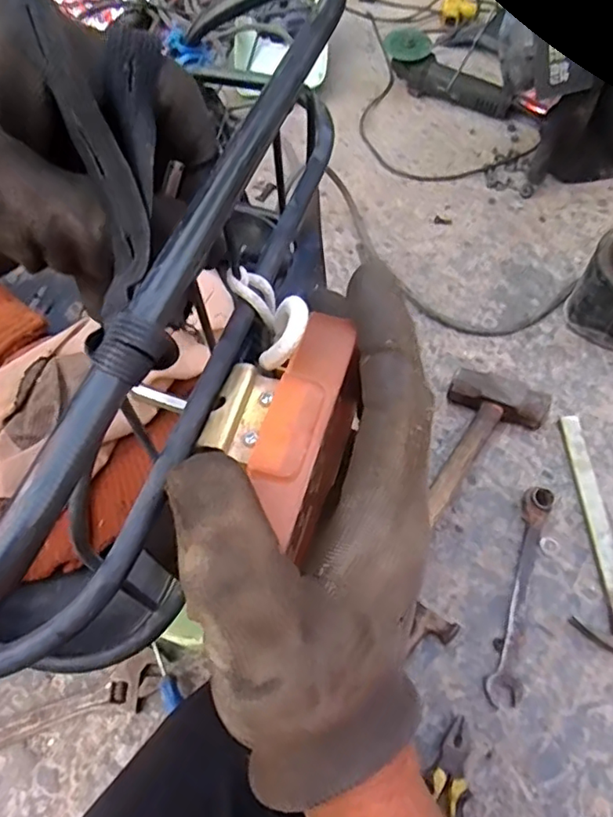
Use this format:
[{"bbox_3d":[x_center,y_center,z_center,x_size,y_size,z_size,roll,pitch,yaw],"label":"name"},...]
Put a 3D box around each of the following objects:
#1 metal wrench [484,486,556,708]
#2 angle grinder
[{"bbox_3d":[0.276,0.223,0.741,0.039,0.041,0.260,17,65,10],"label":"metal wrench"},{"bbox_3d":[0.296,-0.706,1.235,0.303,0.093,0.078,38,71,19],"label":"angle grinder"}]

